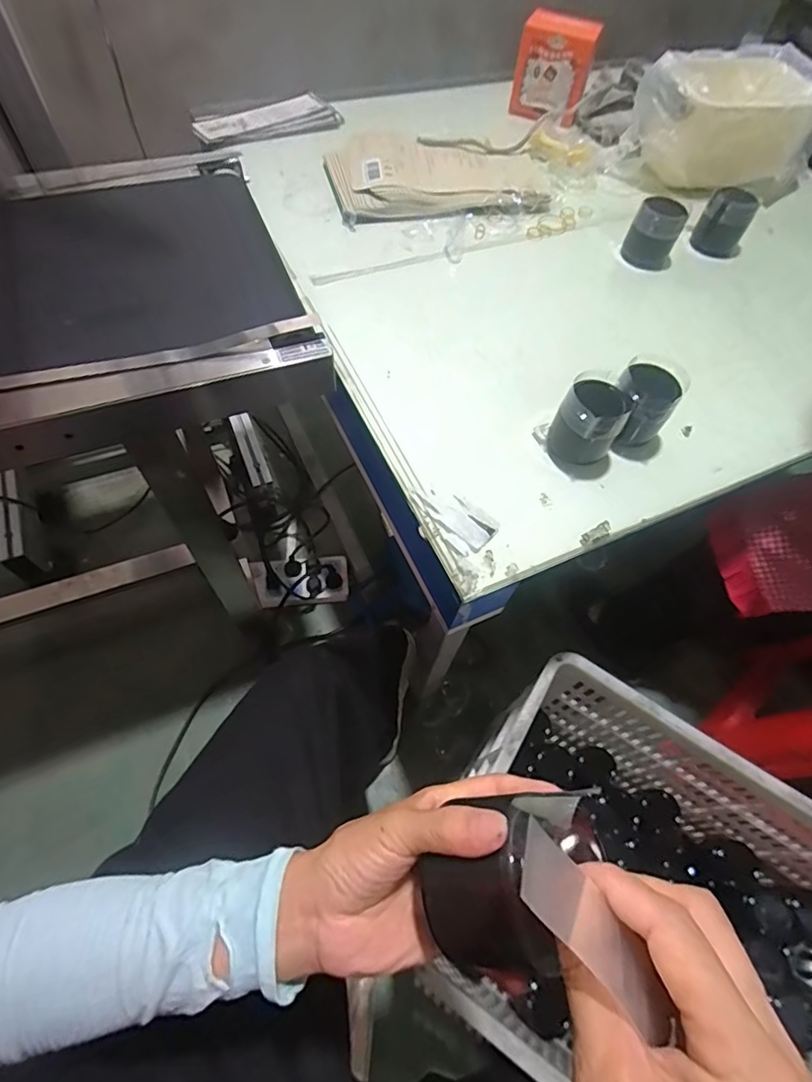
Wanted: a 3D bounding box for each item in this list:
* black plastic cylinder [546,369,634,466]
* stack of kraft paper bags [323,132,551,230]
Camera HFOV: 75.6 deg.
[{"bbox_3d":[0.197,-0.130,0.560,0.063,0.081,0.074,29,65,11],"label":"black plastic cylinder"},{"bbox_3d":[0.047,-0.571,0.807,0.327,0.030,0.213,-8,64,-8],"label":"stack of kraft paper bags"}]

